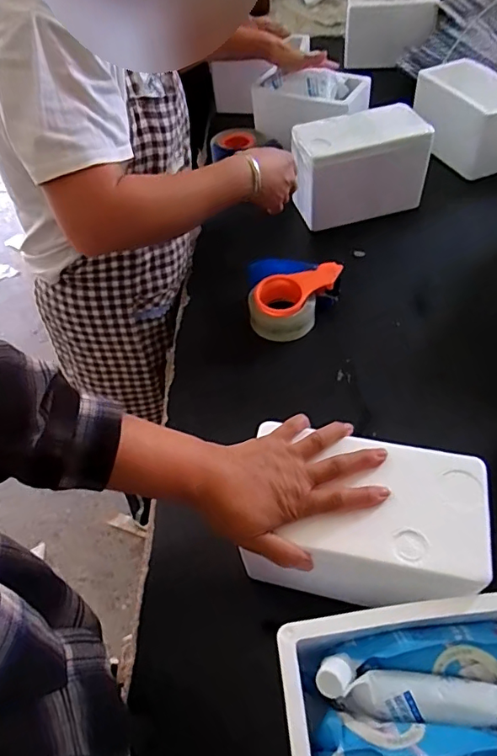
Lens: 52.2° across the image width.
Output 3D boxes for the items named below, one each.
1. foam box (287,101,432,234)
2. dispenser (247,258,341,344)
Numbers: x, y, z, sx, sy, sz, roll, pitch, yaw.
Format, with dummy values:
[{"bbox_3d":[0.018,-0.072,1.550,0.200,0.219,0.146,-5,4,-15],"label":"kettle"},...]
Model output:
[{"bbox_3d":[0.204,-0.398,0.950,0.233,0.139,0.134,-13,53,-5],"label":"foam box"},{"bbox_3d":[0.074,-0.124,0.807,0.145,0.073,0.110,-3,52,3],"label":"dispenser"}]

